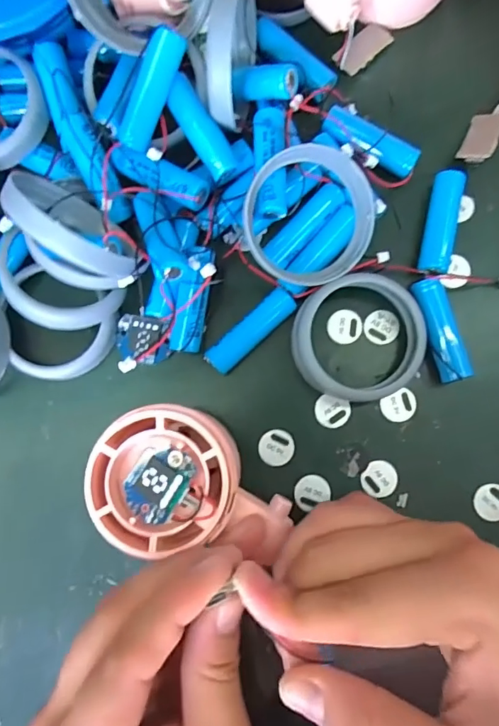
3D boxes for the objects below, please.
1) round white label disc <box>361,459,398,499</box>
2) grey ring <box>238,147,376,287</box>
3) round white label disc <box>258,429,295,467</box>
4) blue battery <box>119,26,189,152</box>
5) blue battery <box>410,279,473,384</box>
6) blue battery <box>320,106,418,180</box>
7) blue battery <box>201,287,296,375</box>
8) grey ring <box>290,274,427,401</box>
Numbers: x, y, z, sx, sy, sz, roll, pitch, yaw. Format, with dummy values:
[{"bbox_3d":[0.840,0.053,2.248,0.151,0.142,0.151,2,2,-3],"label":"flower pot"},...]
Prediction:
[{"bbox_3d":[0.061,0.054,0.225,0.016,0.004,0.015,0,85,2],"label":"round white label disc"},{"bbox_3d":[0.026,-0.064,0.213,0.059,0.006,0.058,-2,102,-12],"label":"grey ring"},{"bbox_3d":[0.013,0.040,0.229,0.017,0.004,0.017,0,85,2],"label":"round white label disc"},{"bbox_3d":[-0.043,-0.119,0.212,0.012,0.013,0.049,34,117,5],"label":"blue battery"},{"bbox_3d":[0.090,-0.016,0.227,0.015,0.013,0.049,-14,84,1],"label":"blue battery"},{"bbox_3d":[0.059,-0.108,0.238,0.048,0.014,0.017,32,86,5],"label":"blue battery"},{"bbox_3d":[0.001,-0.015,0.231,0.049,0.013,0.013,-42,85,-2],"label":"blue battery"},{"bbox_3d":[0.050,-0.011,0.224,0.060,0.021,0.056,0,85,2],"label":"grey ring"}]

